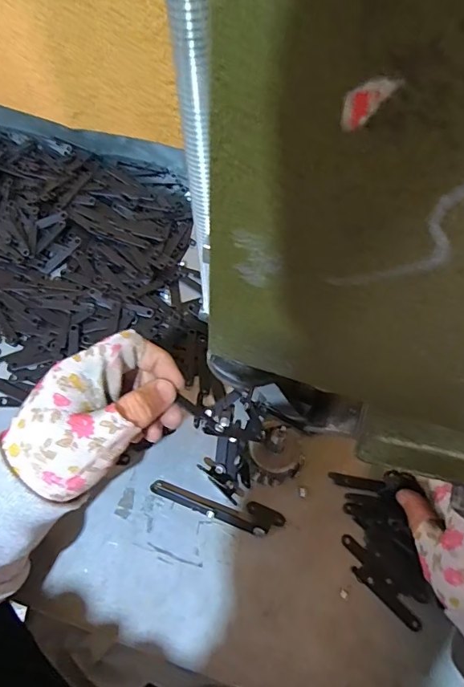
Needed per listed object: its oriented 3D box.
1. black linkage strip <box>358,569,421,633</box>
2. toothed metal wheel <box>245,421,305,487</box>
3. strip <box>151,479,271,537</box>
[{"bbox_3d":[0.108,0.177,0.312,0.050,0.004,0.009,42,71,16],"label":"black linkage strip"},{"bbox_3d":[0.034,0.083,0.341,0.044,0.025,0.040,-22,68,-12],"label":"toothed metal wheel"},{"bbox_3d":[-0.016,0.121,0.331,0.090,0.006,0.012,19,66,7],"label":"strip"}]

